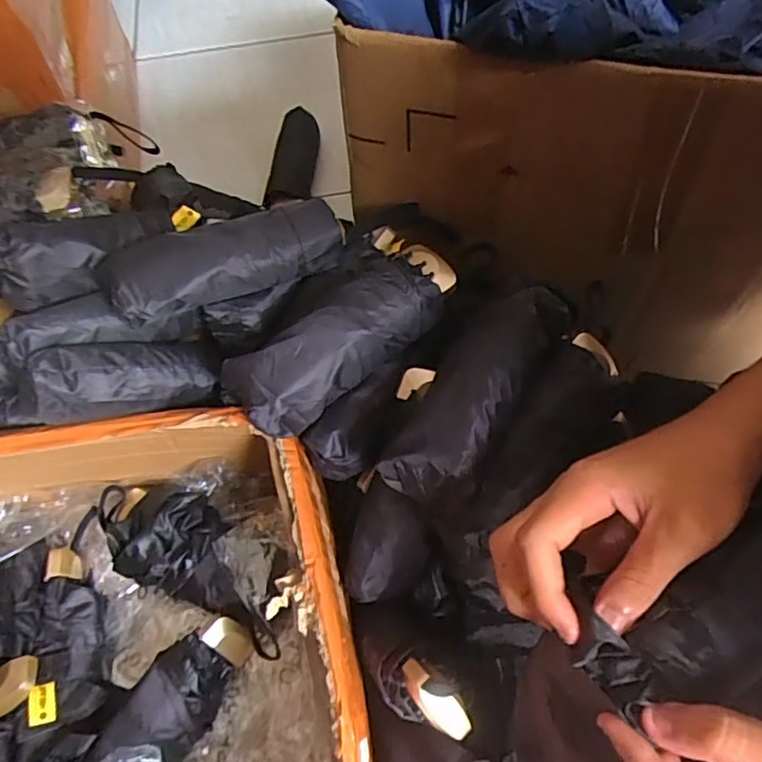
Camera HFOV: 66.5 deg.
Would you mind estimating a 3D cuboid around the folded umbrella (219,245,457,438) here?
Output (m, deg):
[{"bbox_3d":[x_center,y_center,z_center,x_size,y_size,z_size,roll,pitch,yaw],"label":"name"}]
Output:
[{"bbox_3d":[-0.020,-0.030,0.402,0.173,0.046,0.060,-34,63,-16],"label":"folded umbrella"}]

